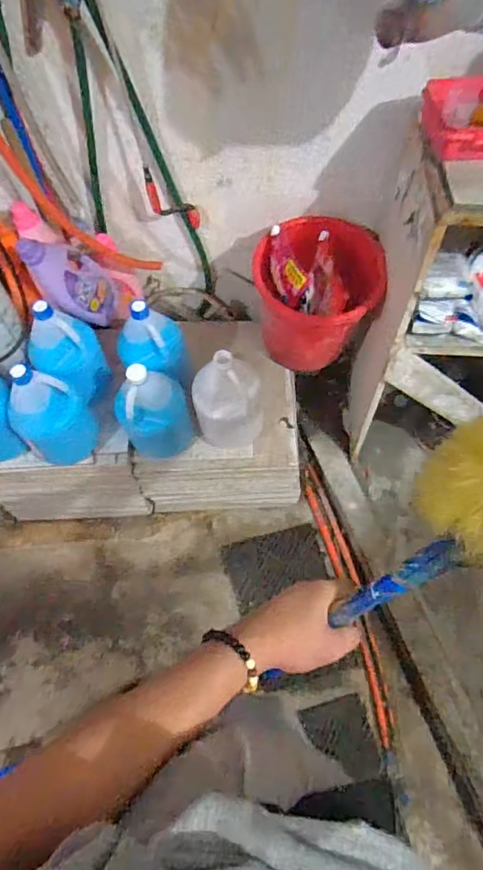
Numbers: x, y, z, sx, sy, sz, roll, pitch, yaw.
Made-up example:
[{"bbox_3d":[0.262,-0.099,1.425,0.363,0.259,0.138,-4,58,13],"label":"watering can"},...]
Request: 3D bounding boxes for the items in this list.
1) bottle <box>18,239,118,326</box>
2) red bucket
[{"bbox_3d":[-0.384,-0.329,1.118,0.090,0.297,0.144,9,93,21],"label":"bottle"},{"bbox_3d":[0.188,-0.325,1.204,0.244,0.280,0.243,0,62,1],"label":"red bucket"}]

